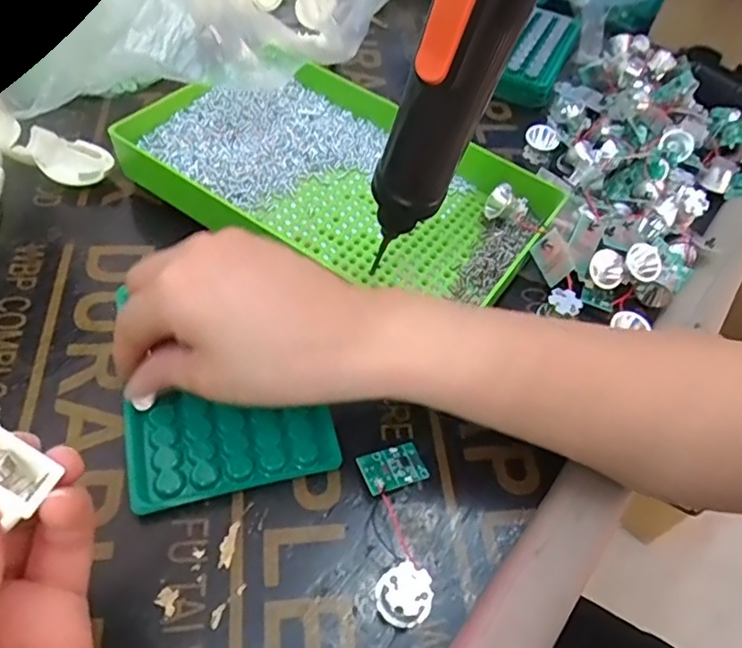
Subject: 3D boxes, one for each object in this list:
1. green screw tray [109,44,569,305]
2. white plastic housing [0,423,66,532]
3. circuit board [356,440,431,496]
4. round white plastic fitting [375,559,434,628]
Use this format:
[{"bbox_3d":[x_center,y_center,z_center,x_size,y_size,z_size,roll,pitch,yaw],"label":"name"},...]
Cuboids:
[{"bbox_3d":[-0.022,-0.091,0.374,0.247,0.033,0.156,34,56,17],"label":"green screw tray"},{"bbox_3d":[-0.104,0.041,0.165,0.027,0.013,0.018,46,27,-14],"label":"white plastic housing"},{"bbox_3d":[0.011,0.068,0.286,0.032,0.004,0.021,-11,57,-30],"label":"circuit board"},{"bbox_3d":[0.013,0.112,0.248,0.023,0.017,0.023,4,52,-5],"label":"round white plastic fitting"}]

